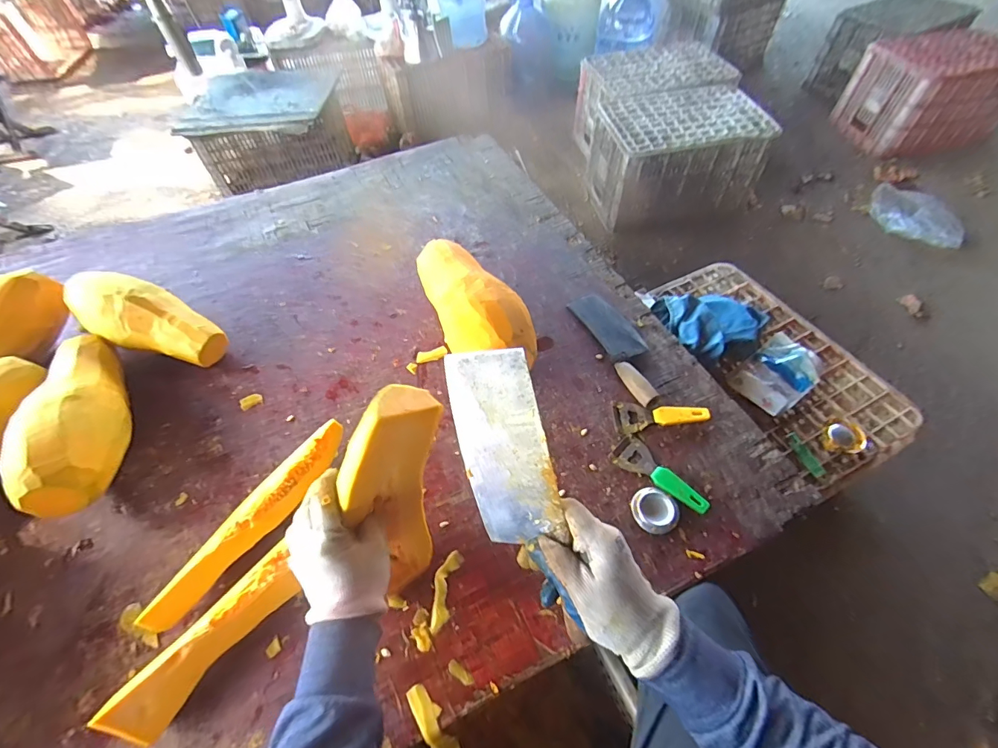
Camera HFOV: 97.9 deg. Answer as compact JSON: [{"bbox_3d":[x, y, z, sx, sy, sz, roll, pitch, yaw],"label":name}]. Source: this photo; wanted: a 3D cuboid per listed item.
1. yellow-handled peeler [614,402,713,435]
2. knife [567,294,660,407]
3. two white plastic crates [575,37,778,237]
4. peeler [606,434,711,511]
[{"bbox_3d":[0.256,0.062,0.692,0.142,0.016,0.055,-5,58,-1],"label":"yellow-handled peeler"},{"bbox_3d":[0.216,-0.059,0.761,0.078,0.029,0.248,-21,59,-10],"label":"knife"},{"bbox_3d":[0.505,-0.734,1.349,0.429,0.295,0.477,-5,55,-2],"label":"two white plastic crates"},{"bbox_3d":[0.242,0.142,0.642,0.146,0.014,0.054,33,65,21],"label":"peeler"}]

